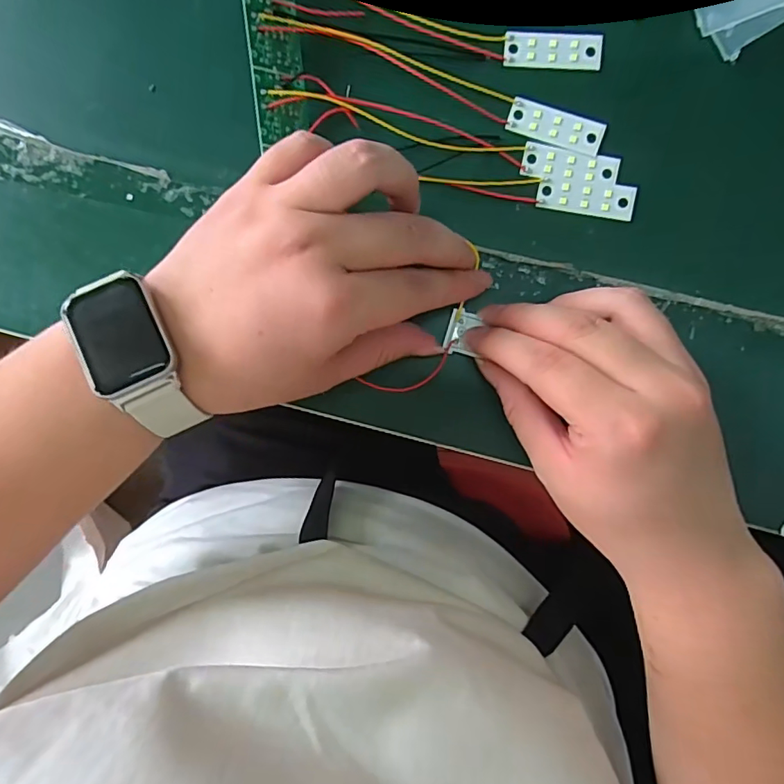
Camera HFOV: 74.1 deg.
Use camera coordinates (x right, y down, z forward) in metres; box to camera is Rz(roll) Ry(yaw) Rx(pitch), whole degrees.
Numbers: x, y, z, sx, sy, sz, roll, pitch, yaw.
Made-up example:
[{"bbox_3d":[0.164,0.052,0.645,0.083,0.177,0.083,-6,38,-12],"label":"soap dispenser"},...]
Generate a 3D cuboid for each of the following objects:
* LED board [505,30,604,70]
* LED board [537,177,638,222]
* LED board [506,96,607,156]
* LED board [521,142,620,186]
[{"bbox_3d":[0.077,-0.164,0.249,0.045,0.005,0.014,4,95,2],"label":"LED board"},{"bbox_3d":[0.094,-0.094,0.251,0.046,0.004,0.015,10,96,2],"label":"LED board"},{"bbox_3d":[0.079,-0.128,0.250,0.046,0.004,0.018,20,96,1],"label":"LED board"},{"bbox_3d":[0.087,-0.110,0.251,0.046,0.004,0.015,10,96,2],"label":"LED board"}]

